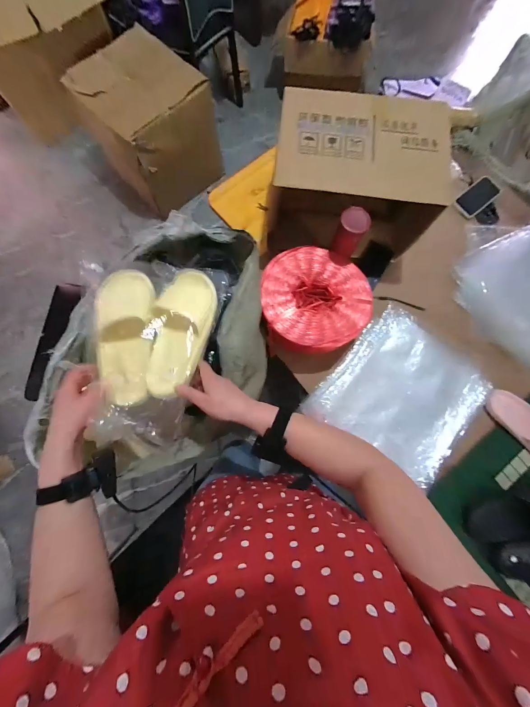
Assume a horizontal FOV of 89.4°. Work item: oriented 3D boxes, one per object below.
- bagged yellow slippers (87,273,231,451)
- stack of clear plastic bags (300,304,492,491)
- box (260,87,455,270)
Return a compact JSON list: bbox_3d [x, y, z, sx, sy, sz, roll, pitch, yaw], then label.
[{"bbox_3d":[-0.217,-0.024,0.498,0.210,0.088,0.350,14,78,3],"label":"bagged yellow slippers"},{"bbox_3d":[0.371,0.112,0.725,0.355,0.031,0.382,40,81,8],"label":"stack of clear plastic bags"},{"bbox_3d":[0.228,-0.474,0.732,0.406,0.233,0.313,3,78,0],"label":"box"}]

